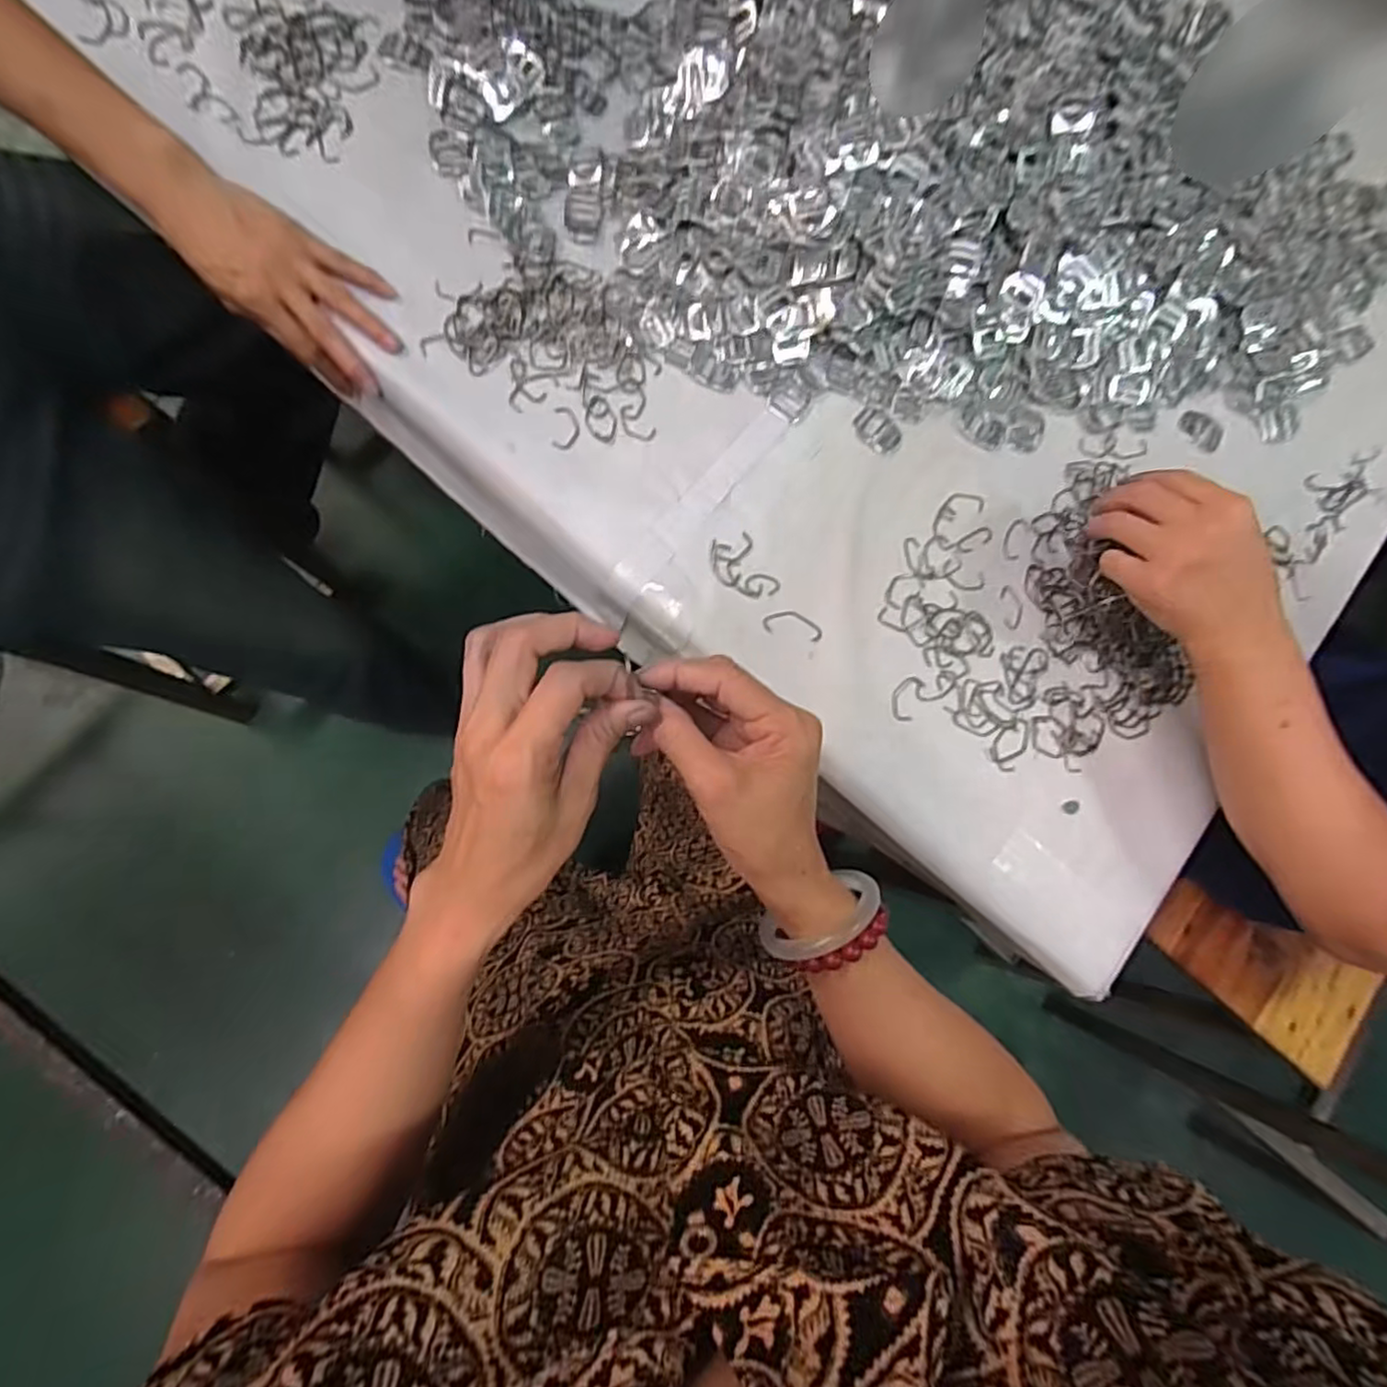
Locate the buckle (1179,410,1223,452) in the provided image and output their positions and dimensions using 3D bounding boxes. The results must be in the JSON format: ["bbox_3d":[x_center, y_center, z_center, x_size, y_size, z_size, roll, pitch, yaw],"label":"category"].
[{"bbox_3d":[0.434,-0.226,0.565,0.041,0.004,0.033,42,80,0],"label":"buckle"}]

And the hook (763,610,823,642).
[{"bbox_3d":[0.075,-0.051,0.491,0.045,0.004,0.020,11,82,-6],"label":"hook"}]

